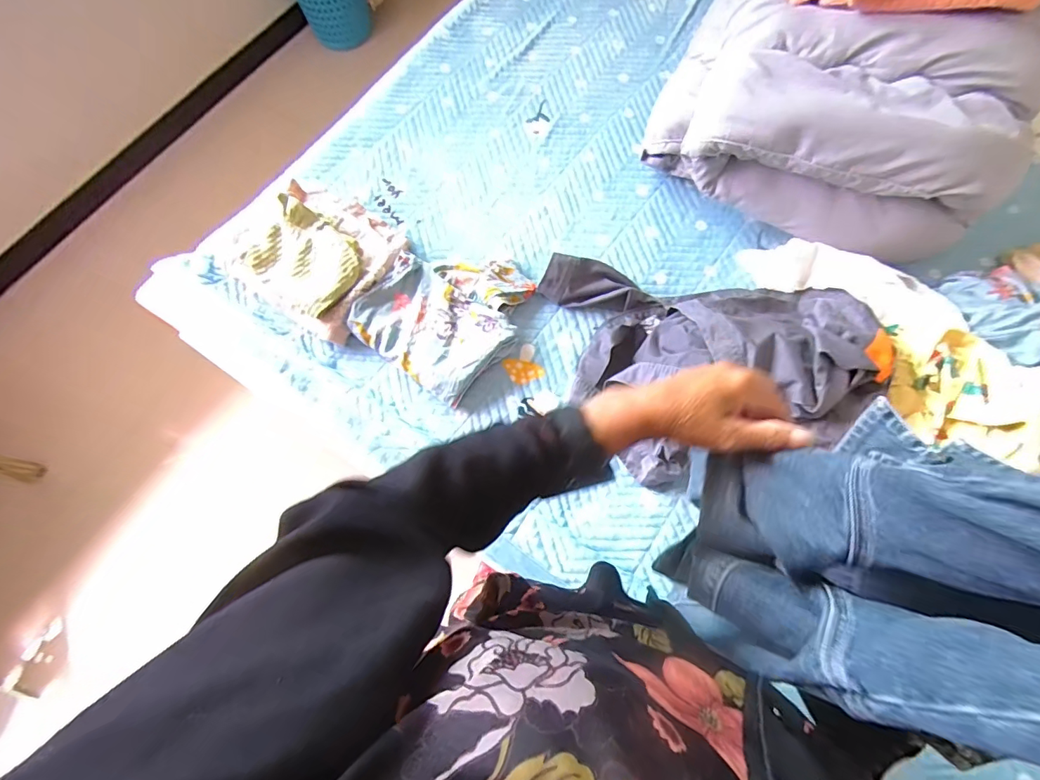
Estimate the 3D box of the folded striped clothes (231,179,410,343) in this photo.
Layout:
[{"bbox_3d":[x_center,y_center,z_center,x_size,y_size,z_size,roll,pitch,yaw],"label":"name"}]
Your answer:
[{"bbox_3d":[-0.387,-0.269,0.875,0.290,0.090,0.258,31,75,9],"label":"folded striped clothes"}]

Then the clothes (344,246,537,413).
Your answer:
[{"bbox_3d":[-0.130,-0.153,0.881,0.267,0.052,0.295,35,76,10],"label":"clothes"}]

